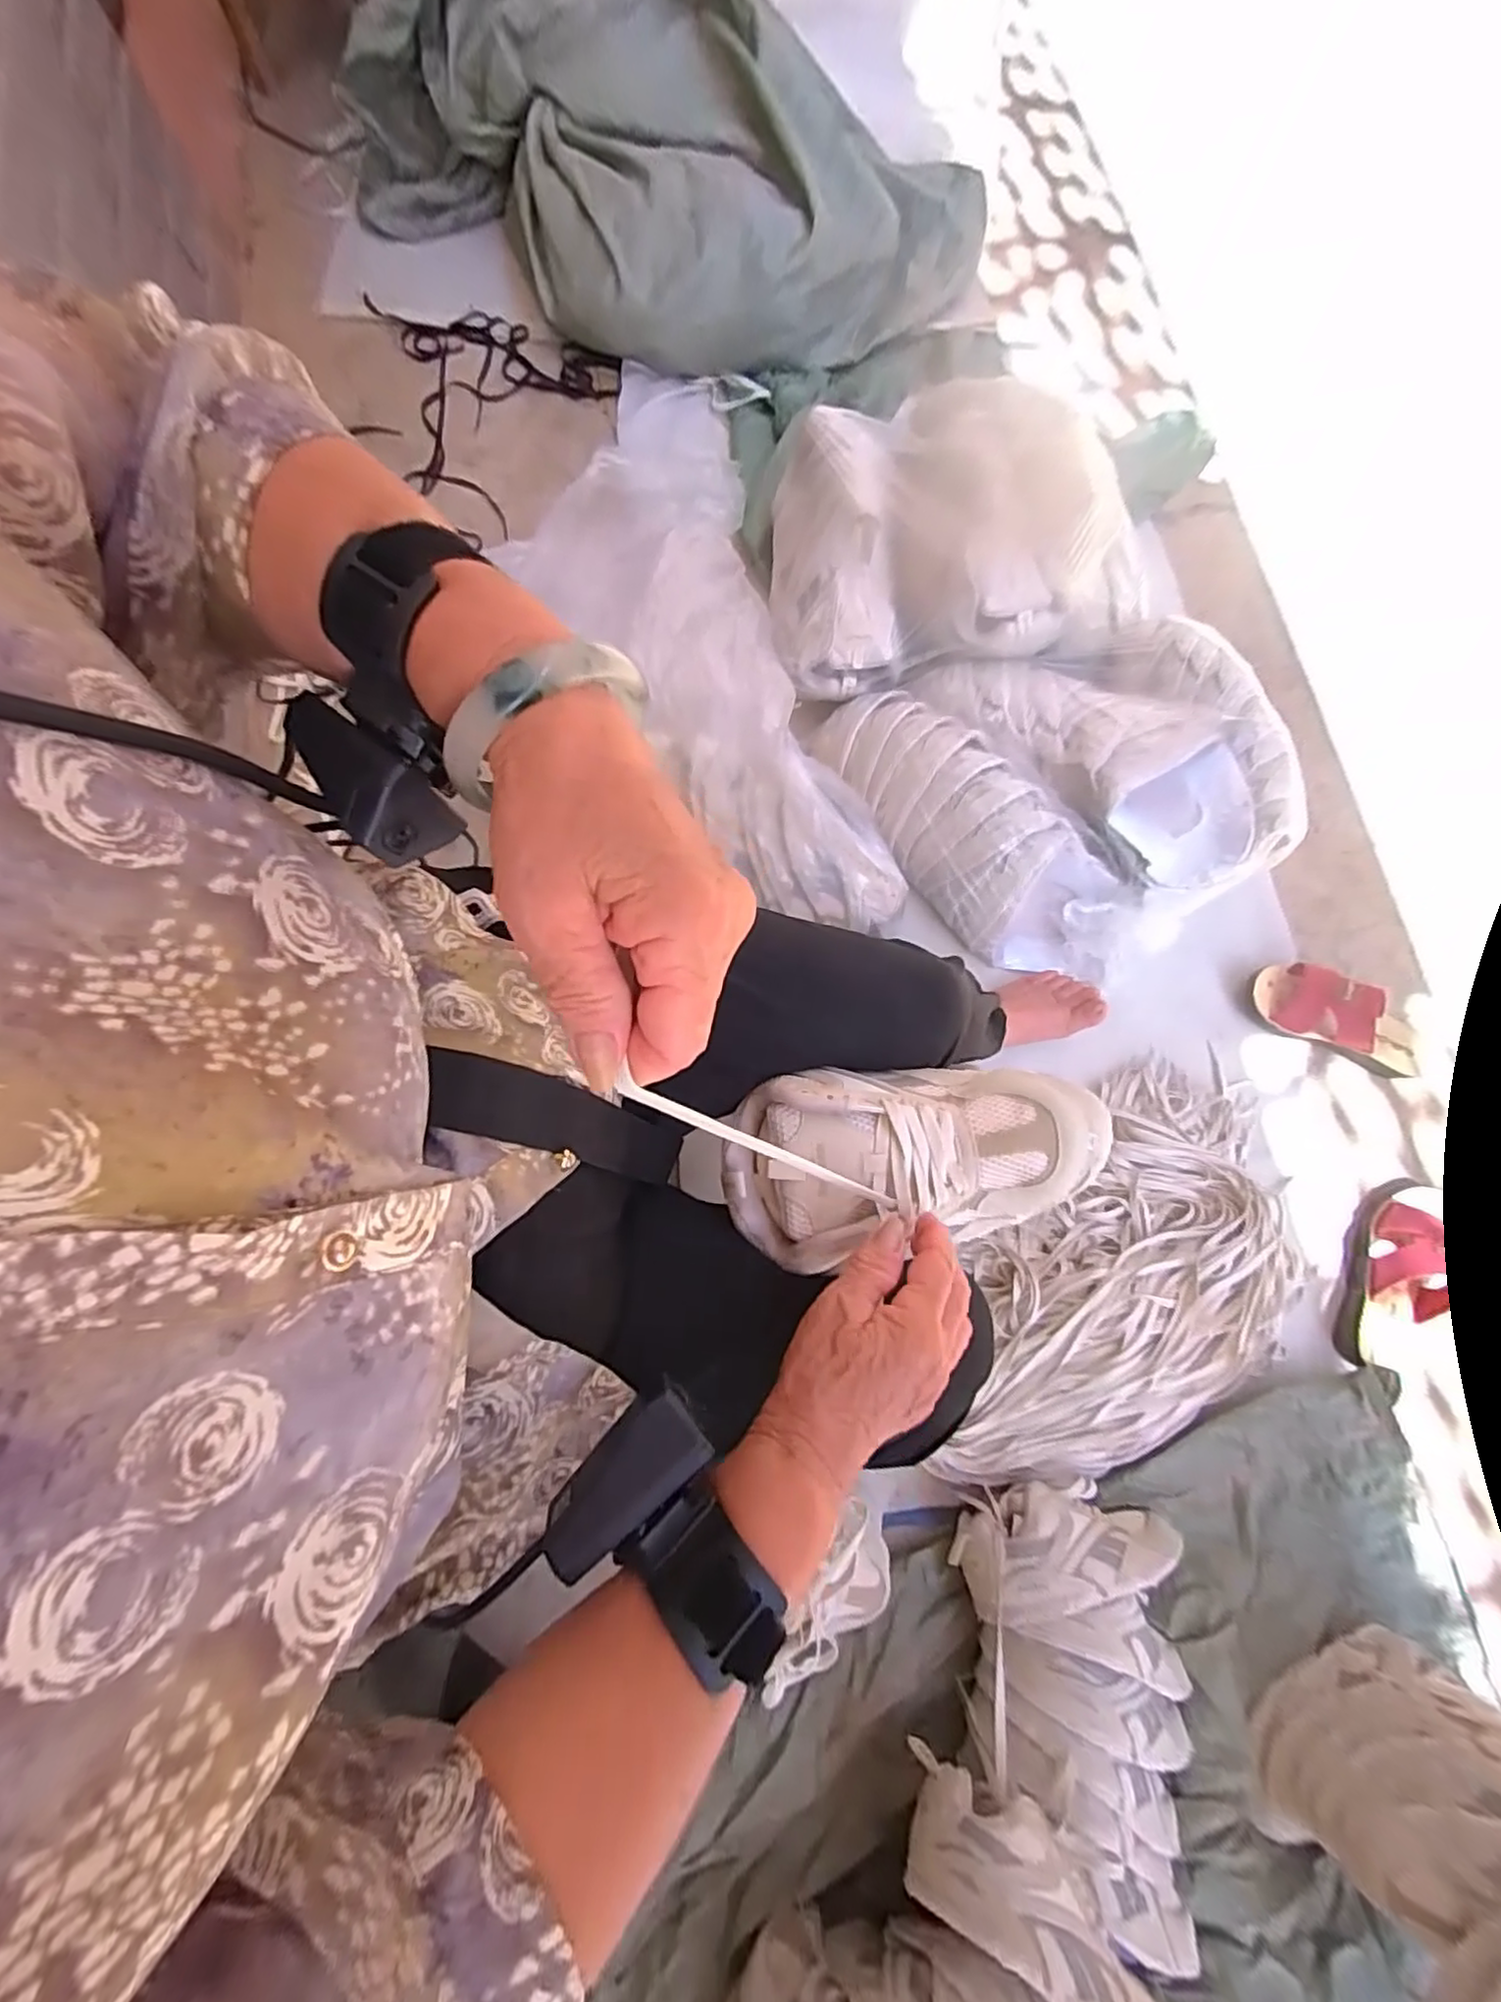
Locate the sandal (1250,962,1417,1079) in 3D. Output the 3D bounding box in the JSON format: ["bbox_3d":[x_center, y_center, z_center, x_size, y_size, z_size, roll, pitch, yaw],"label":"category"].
[{"bbox_3d":[0.729,0.014,0.834,0.195,0.082,0.088,21,79,4],"label":"sandal"}]

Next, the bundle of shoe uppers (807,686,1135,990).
[{"bbox_3d":[0.262,-0.183,0.786,0.447,0.137,0.147,42,81,-6],"label":"bundle of shoe uppers"}]

